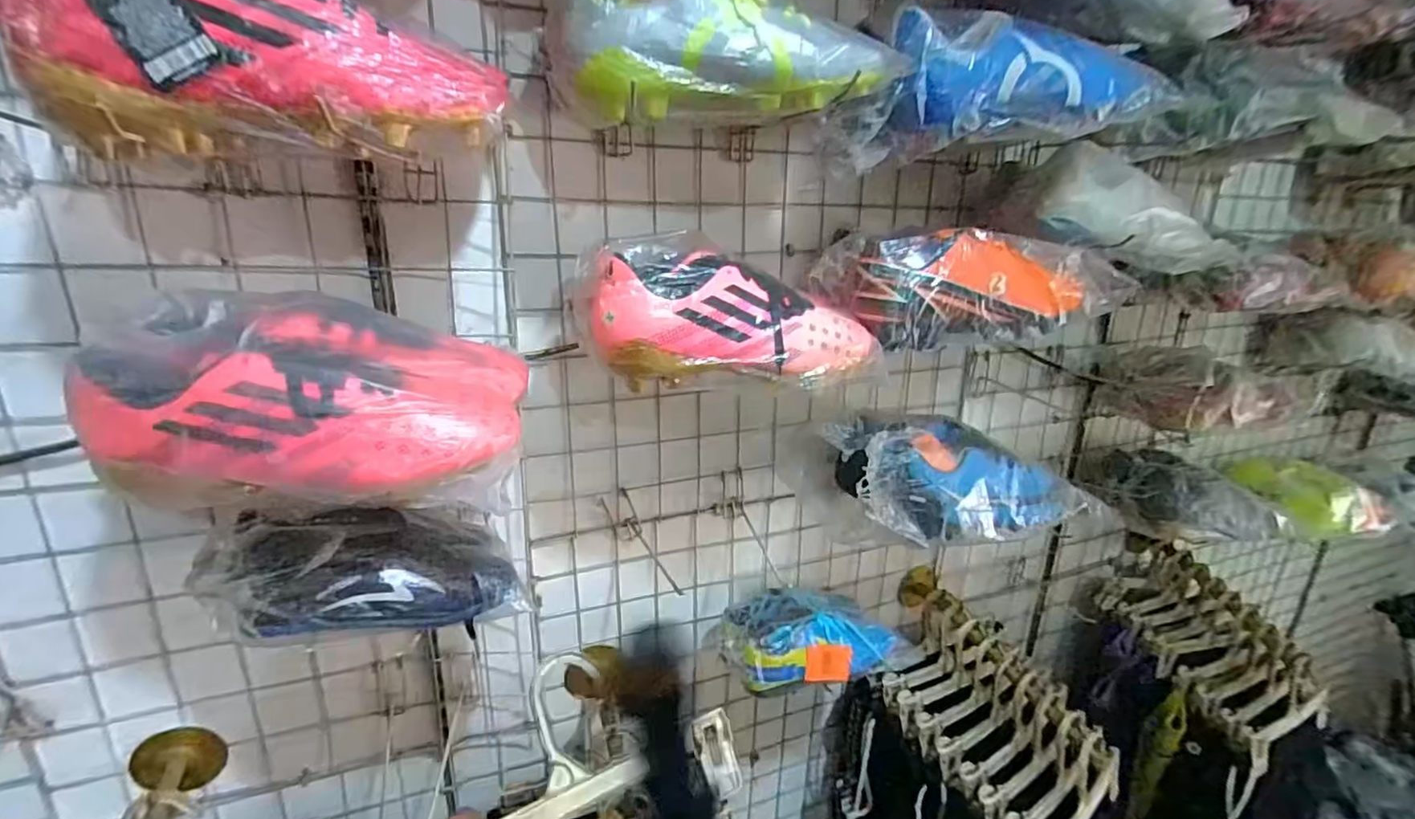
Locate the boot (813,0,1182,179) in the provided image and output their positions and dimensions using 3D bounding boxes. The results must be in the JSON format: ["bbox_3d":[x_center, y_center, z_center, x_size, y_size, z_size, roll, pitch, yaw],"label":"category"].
[{"bbox_3d":[0.270,-0.284,0.544,0.304,0.116,0.072,0,18,-7],"label":"boot"}]

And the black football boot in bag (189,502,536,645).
[{"bbox_3d":[-0.267,0.121,0.486,0.218,0.078,0.093,-4,19,-19],"label":"black football boot in bag"}]

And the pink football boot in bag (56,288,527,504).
[{"bbox_3d":[-0.264,-0.014,0.428,0.245,0.127,0.131,-1,18,-10],"label":"pink football boot in bag"}]

